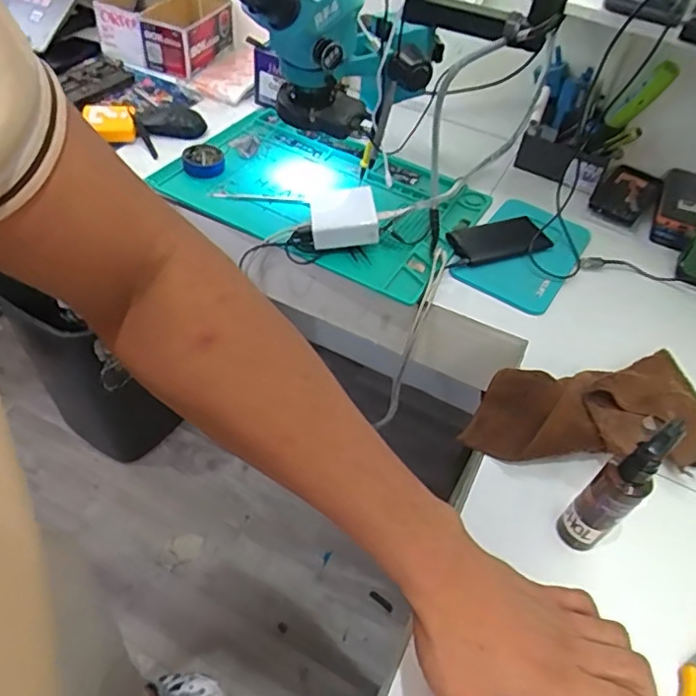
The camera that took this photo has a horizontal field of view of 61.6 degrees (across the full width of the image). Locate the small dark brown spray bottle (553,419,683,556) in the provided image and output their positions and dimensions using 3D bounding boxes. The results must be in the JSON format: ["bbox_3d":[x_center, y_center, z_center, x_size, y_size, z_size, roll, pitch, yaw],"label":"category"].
[{"bbox_3d":[0.224,0.119,0.491,0.039,0.171,0.040,37,54,24],"label":"small dark brown spray bottle"}]

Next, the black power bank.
[{"bbox_3d":[0.208,-0.152,0.817,0.135,0.013,0.073,-10,51,-16],"label":"black power bank"}]

